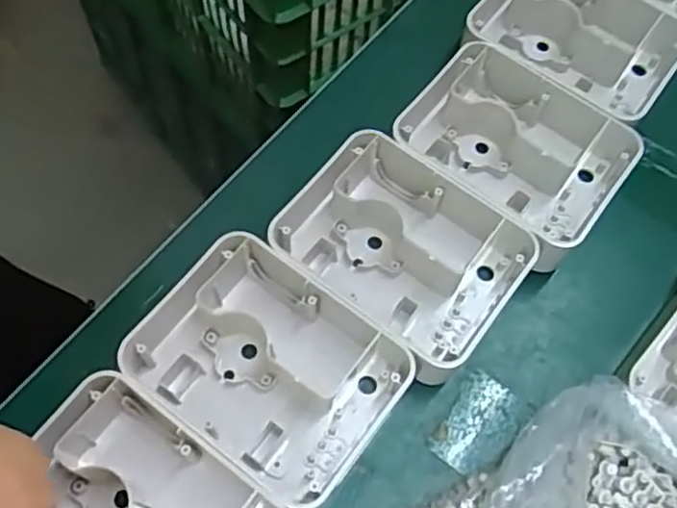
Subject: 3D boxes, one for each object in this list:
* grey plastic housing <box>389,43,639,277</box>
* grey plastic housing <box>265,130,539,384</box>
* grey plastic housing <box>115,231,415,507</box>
[{"bbox_3d":[0.107,-0.064,0.436,0.130,0.040,0.098,36,68,13],"label":"grey plastic housing"},{"bbox_3d":[0.035,-0.001,0.406,0.129,0.043,0.100,36,68,13],"label":"grey plastic housing"},{"bbox_3d":[-0.038,0.059,0.372,0.126,0.039,0.101,36,69,13],"label":"grey plastic housing"}]

